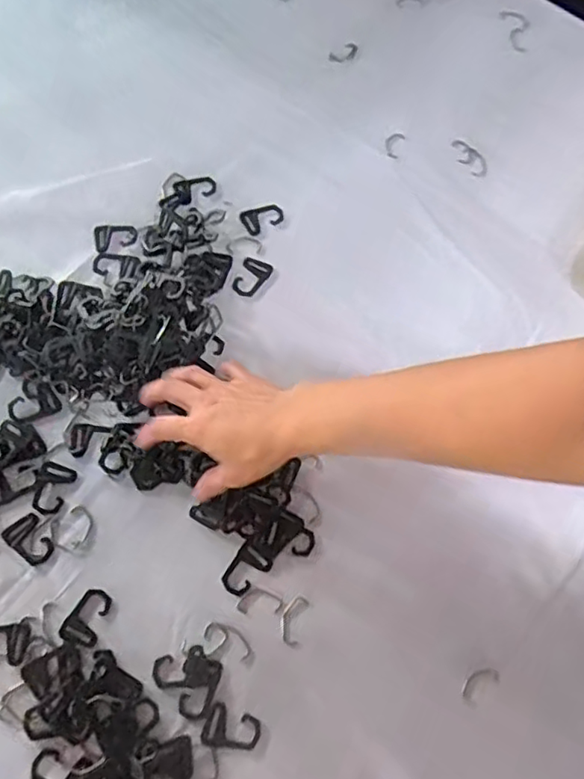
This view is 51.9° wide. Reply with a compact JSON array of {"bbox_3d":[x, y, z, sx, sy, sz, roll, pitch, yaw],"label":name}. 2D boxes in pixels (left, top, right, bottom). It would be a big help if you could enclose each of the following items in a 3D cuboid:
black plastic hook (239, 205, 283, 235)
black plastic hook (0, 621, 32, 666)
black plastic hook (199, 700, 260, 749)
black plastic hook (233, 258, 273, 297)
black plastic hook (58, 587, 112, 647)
[{"bbox_3d":[-0.030,-0.175,0.617,0.044,0.006,0.026,-20,71,-10],"label":"black plastic hook"},{"bbox_3d":[-0.226,0.195,0.465,0.042,0.004,0.030,10,69,1],"label":"black plastic hook"},{"bbox_3d":[-0.045,0.257,0.451,0.041,0.004,0.029,22,70,5],"label":"black plastic hook"},{"bbox_3d":[-0.039,-0.110,0.591,0.028,0.005,0.043,21,70,5],"label":"black plastic hook"},{"bbox_3d":[-0.162,0.181,0.475,0.030,0.004,0.043,27,70,7],"label":"black plastic hook"}]

